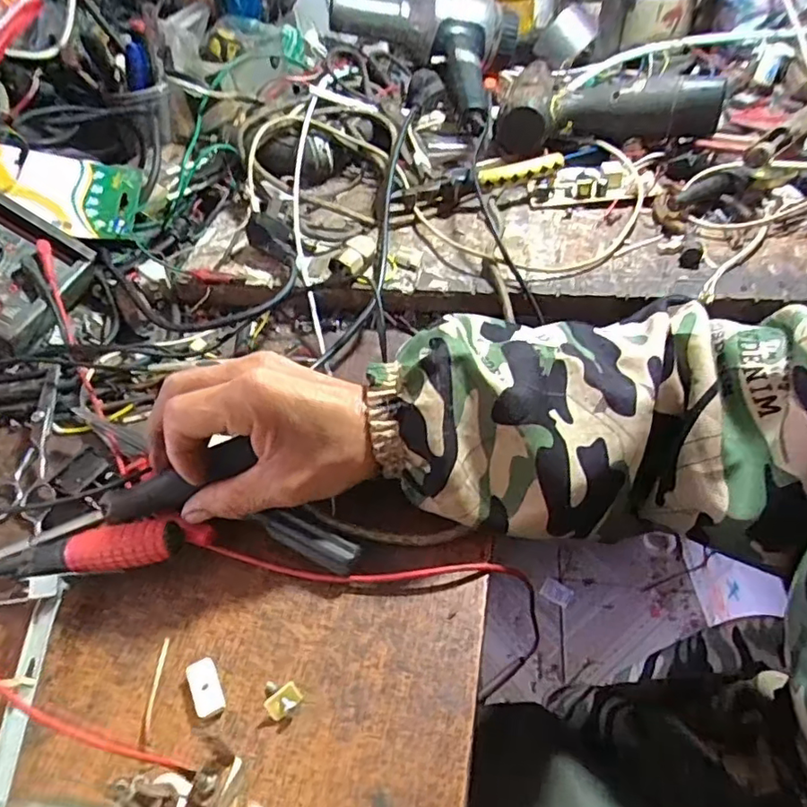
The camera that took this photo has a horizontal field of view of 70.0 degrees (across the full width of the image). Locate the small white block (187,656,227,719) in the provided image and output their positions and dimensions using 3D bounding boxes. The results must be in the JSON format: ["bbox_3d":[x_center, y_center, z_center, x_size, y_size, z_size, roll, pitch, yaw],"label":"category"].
[{"bbox_3d":[-0.096,0.139,0.281,0.013,0.007,0.026,-23,51,-15],"label":"small white block"}]

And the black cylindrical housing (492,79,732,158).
[{"bbox_3d":[0.189,-0.272,0.543,0.201,0.056,0.052,-5,48,0],"label":"black cylindrical housing"}]

